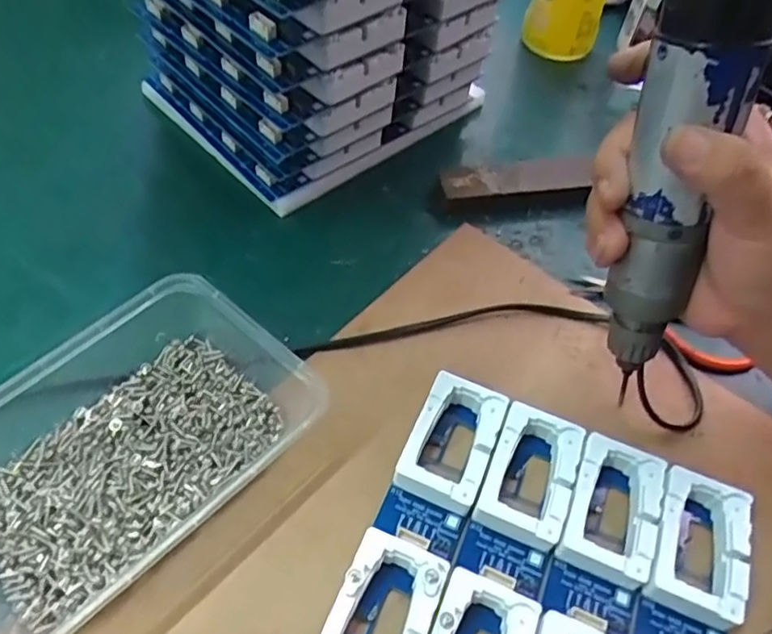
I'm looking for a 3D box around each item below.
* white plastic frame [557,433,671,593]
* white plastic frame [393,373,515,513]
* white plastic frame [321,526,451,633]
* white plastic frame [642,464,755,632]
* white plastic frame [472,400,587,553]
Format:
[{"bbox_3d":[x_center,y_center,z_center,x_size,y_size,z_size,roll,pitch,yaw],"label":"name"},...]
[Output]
[{"bbox_3d":[0.108,0.091,0.298,0.040,0.017,0.061,23,55,11],"label":"white plastic frame"},{"bbox_3d":[0.033,0.063,0.313,0.040,0.019,0.062,22,55,10],"label":"white plastic frame"},{"bbox_3d":[-0.002,0.126,0.260,0.039,0.019,0.063,21,54,10],"label":"white plastic frame"},{"bbox_3d":[0.145,0.106,0.290,0.040,0.019,0.061,22,55,10],"label":"white plastic frame"},{"bbox_3d":[0.070,0.078,0.304,0.039,0.018,0.065,21,54,10],"label":"white plastic frame"}]

